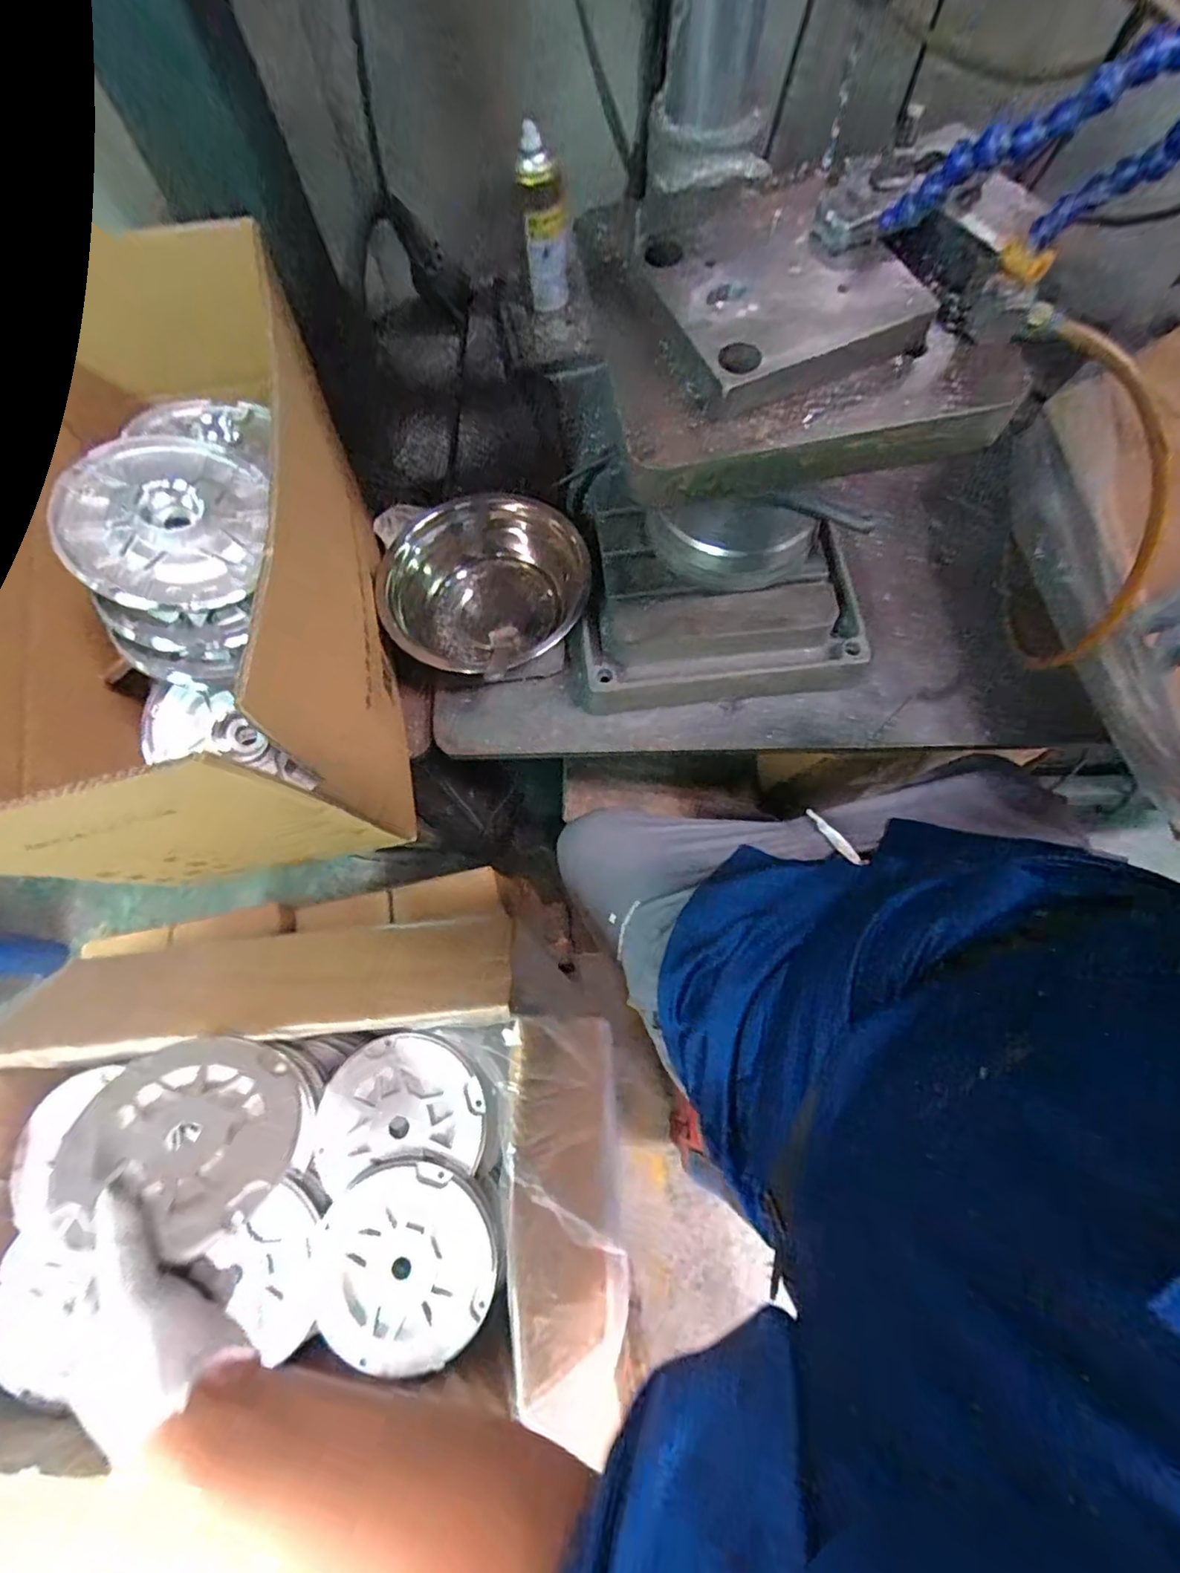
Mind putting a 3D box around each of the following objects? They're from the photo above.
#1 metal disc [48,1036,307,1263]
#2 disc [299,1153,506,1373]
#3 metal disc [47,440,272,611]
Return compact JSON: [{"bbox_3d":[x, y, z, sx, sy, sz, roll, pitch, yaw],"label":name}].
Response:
[{"bbox_3d":[-0.269,0.230,0.397,0.132,0.012,0.120,11,37,-8],"label":"metal disc"},{"bbox_3d":[-0.145,0.366,0.458,0.143,0.015,0.134,-1,71,2],"label":"disc"},{"bbox_3d":[-0.285,-0.181,0.399,0.124,0.020,0.123,5,73,-17],"label":"metal disc"}]

